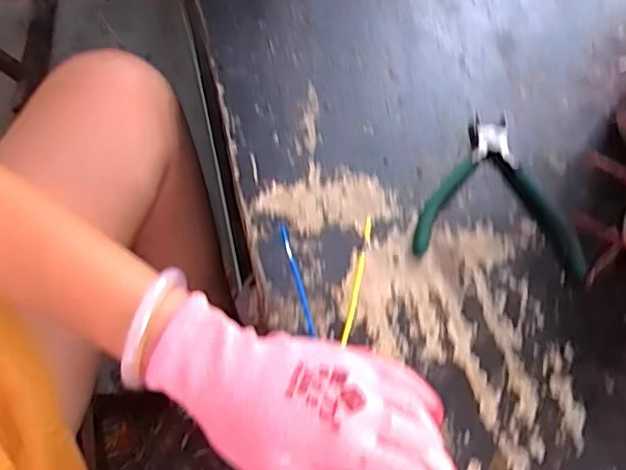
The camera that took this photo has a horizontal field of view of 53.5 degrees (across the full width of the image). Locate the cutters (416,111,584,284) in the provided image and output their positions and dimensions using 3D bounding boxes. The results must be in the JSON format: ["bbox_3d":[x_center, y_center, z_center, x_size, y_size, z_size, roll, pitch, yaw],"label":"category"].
[{"bbox_3d":[0.147,-0.036,0.491,0.128,0.010,0.131,9,63,-1],"label":"cutters"}]

